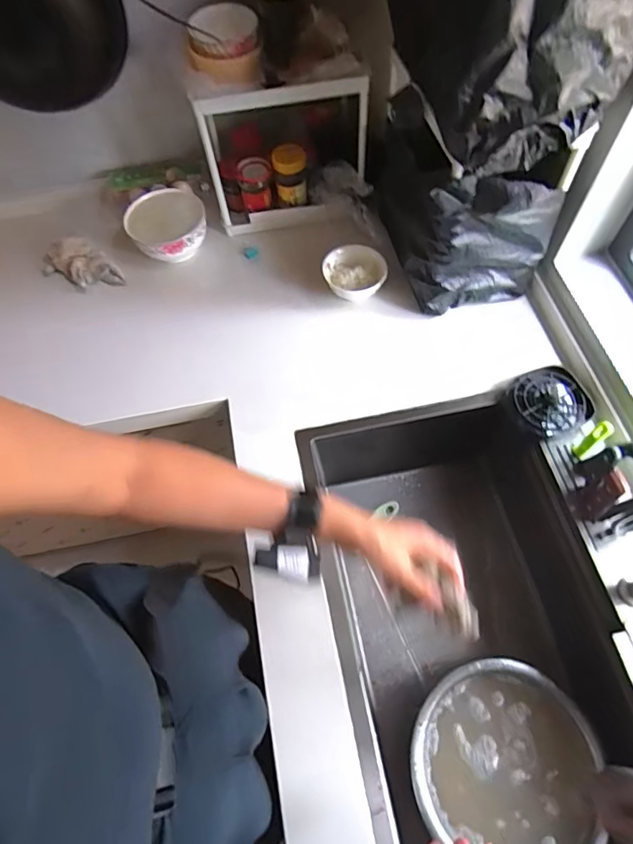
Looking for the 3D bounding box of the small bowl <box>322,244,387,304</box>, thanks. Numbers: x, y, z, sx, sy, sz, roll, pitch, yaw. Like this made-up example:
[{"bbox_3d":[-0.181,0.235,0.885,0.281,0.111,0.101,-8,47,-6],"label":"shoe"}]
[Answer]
[{"bbox_3d":[0.072,-0.274,0.888,0.113,0.053,0.097,20,66,13],"label":"small bowl"}]

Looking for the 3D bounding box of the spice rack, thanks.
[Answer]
[{"bbox_3d":[-0.068,-0.542,0.907,0.289,0.250,0.183,-12,63,-3],"label":"spice rack"}]

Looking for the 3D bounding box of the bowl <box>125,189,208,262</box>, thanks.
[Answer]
[{"bbox_3d":[-0.294,-0.383,0.958,0.147,0.094,0.154,-16,63,-5],"label":"bowl"}]

